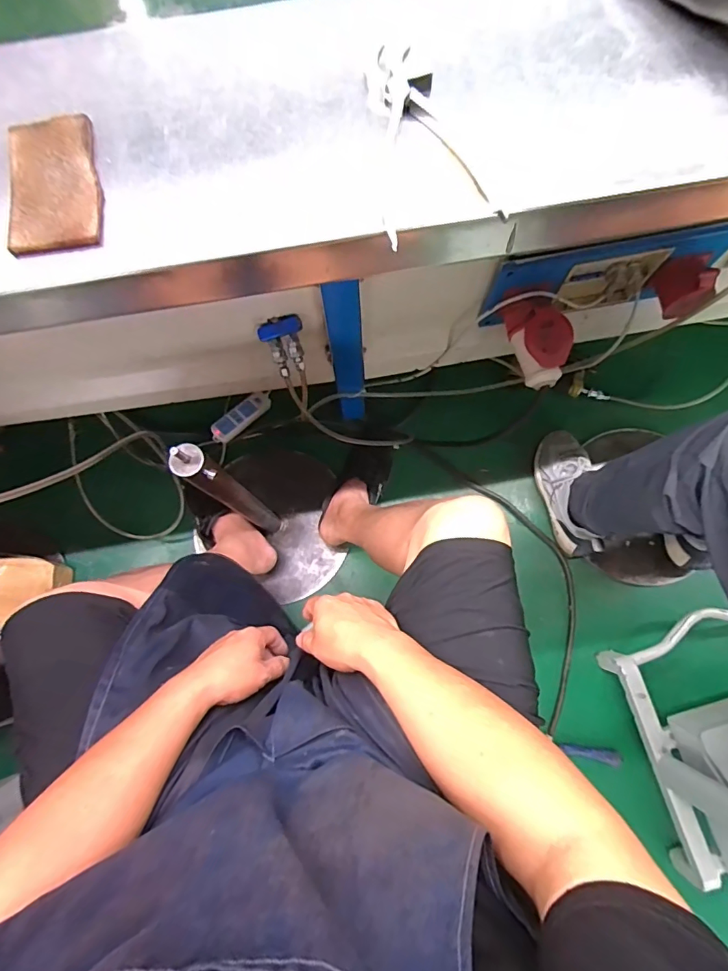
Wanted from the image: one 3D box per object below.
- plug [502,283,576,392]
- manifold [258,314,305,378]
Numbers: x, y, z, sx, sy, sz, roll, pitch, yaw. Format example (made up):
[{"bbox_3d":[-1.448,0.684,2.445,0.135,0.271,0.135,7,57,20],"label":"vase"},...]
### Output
[{"bbox_3d":[0.258,-0.223,0.696,0.075,0.073,0.139,-11,77,-2],"label":"plug"},{"bbox_3d":[-0.124,-0.215,0.733,0.068,0.046,0.078,-12,77,-2],"label":"manifold"}]

